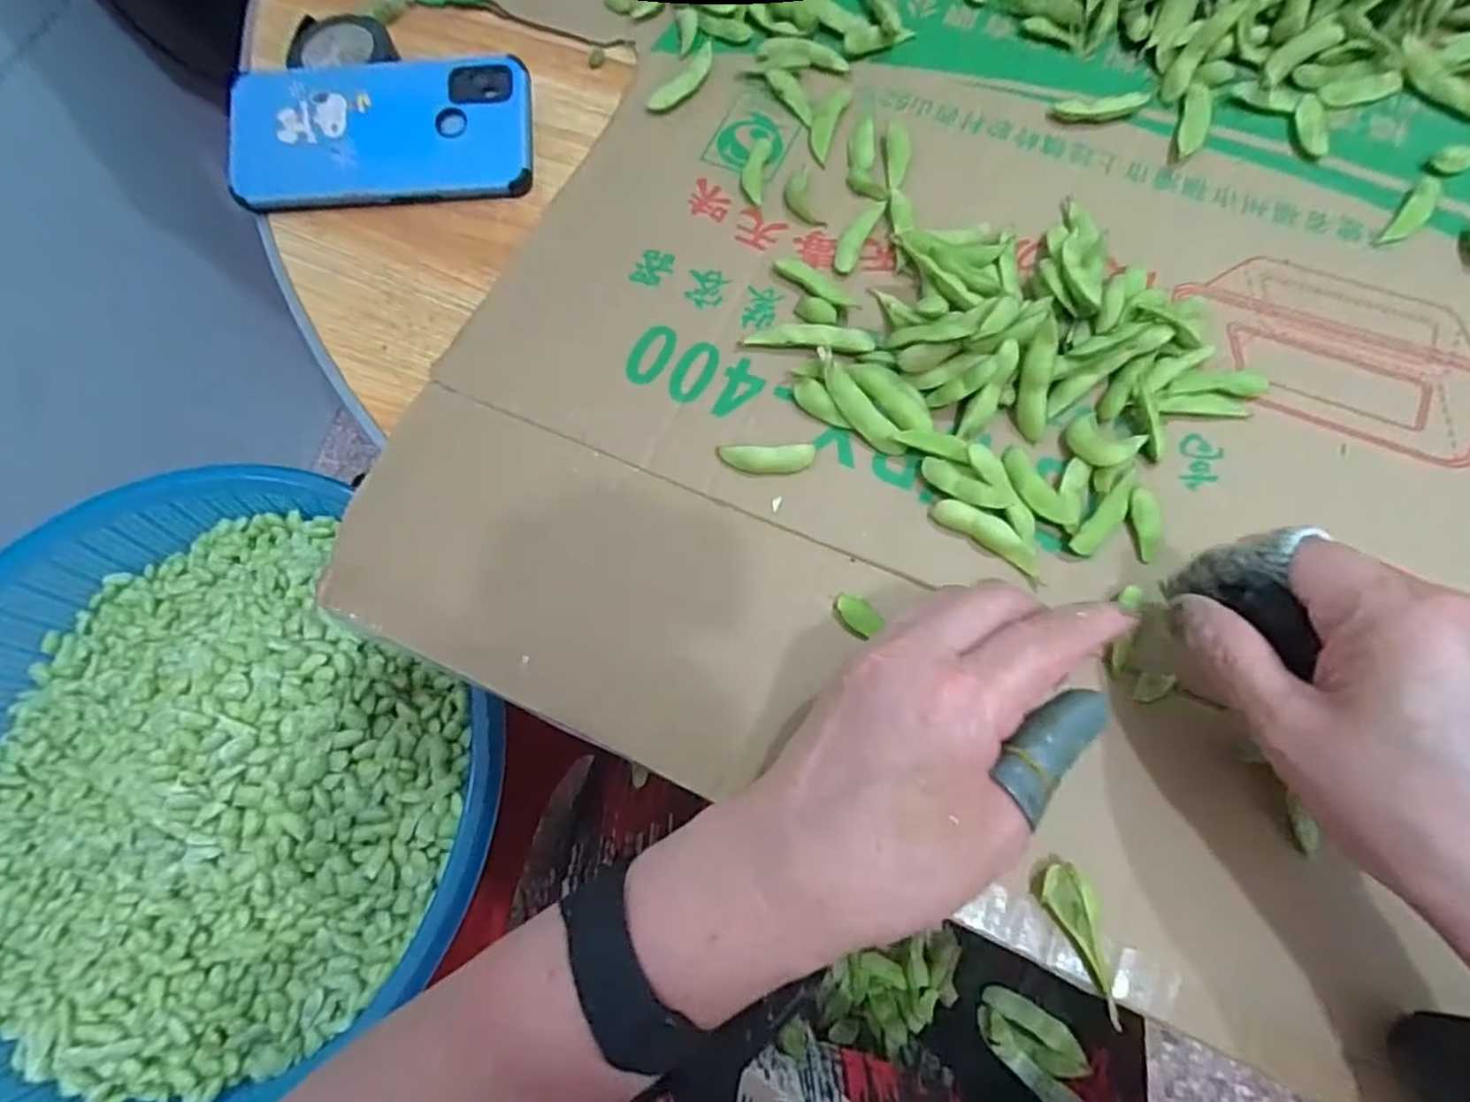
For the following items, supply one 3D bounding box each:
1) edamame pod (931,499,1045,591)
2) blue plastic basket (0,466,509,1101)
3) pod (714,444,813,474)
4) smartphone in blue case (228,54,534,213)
[{"bbox_3d":[0.110,-0.006,0.291,0.054,0.009,0.014,37,77,15],"label":"edamame pod"},{"bbox_3d":[-0.375,0.143,0.424,0.364,0.099,0.378,-1,71,3],"label":"blue plastic basket"},{"bbox_3d":[0.014,-0.042,0.308,0.043,0.008,0.012,1,71,4],"label":"pod"},{"bbox_3d":[-0.196,-0.233,0.379,0.162,0.009,0.077,-4,91,0],"label":"smartphone in blue case"}]

